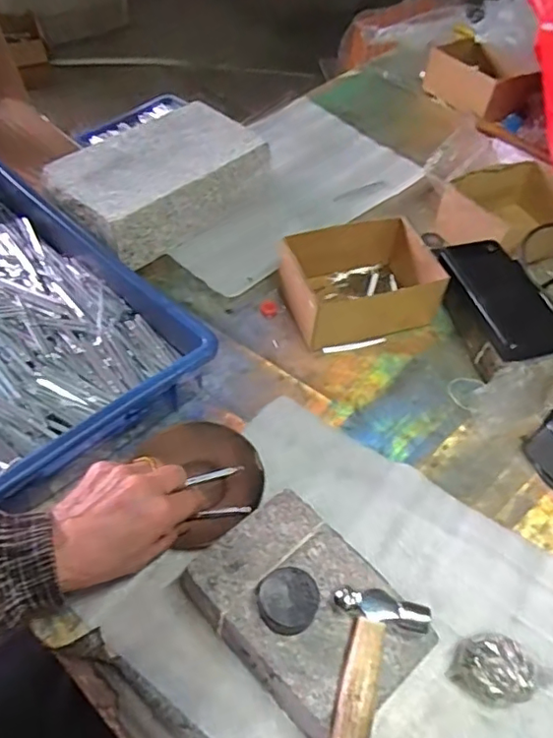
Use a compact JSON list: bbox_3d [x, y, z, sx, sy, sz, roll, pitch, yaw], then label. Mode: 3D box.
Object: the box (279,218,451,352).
[{"bbox_3d":[0.092,-0.096,0.632,0.161,0.066,0.119,-13,54,-16],"label":"box"}]

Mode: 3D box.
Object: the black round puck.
[{"bbox_3d":[0.008,0.152,0.375,0.040,0.020,0.037,2,52,-3],"label":"black round puck"}]

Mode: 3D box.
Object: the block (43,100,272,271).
[{"bbox_3d":[-0.142,-0.234,0.713,0.144,0.079,0.254,39,58,22],"label":"block"}]

